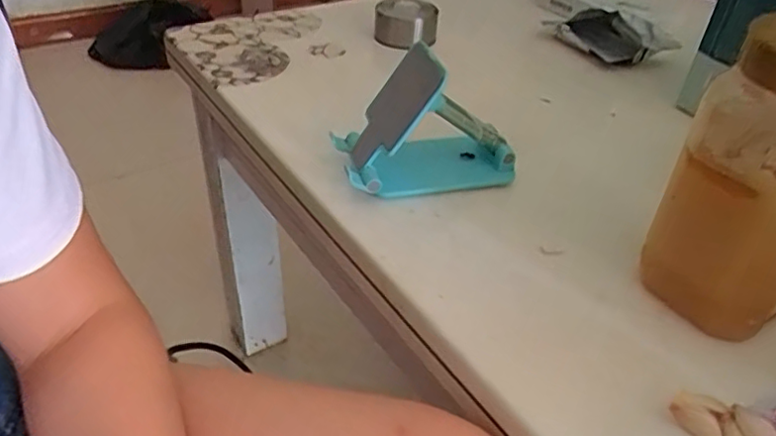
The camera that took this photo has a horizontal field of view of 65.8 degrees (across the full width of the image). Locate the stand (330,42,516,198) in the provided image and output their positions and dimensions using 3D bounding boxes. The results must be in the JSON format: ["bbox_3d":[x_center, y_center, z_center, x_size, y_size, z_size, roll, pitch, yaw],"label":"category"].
[{"bbox_3d":[0.028,-0.066,0.414,0.118,0.091,0.058,-5,38,-10],"label":"stand"}]

